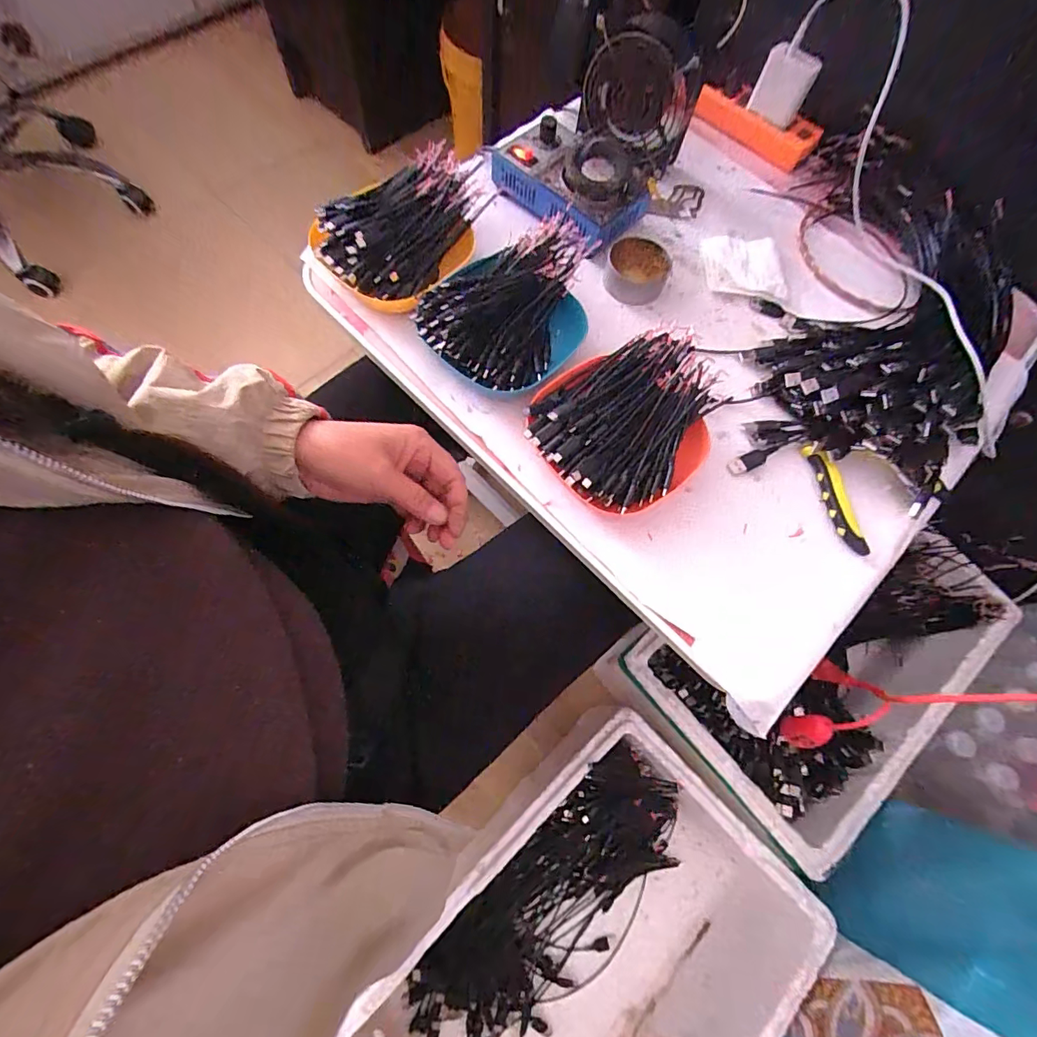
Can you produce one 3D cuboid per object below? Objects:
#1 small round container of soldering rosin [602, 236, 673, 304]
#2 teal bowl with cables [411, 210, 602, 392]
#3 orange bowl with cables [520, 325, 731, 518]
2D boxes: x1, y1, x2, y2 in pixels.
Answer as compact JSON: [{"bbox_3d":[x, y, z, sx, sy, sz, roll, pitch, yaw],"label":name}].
[{"bbox_3d":[0.126,-0.261,0.508,0.064,0.034,0.061,1,70,-3],"label":"small round container of soldering rosin"},{"bbox_3d":[0.003,-0.198,0.452,0.131,0.039,0.183,40,73,11],"label":"teal bowl with cables"},{"bbox_3d":[0.098,-0.084,0.424,0.170,0.048,0.134,-35,74,-15],"label":"orange bowl with cables"}]

